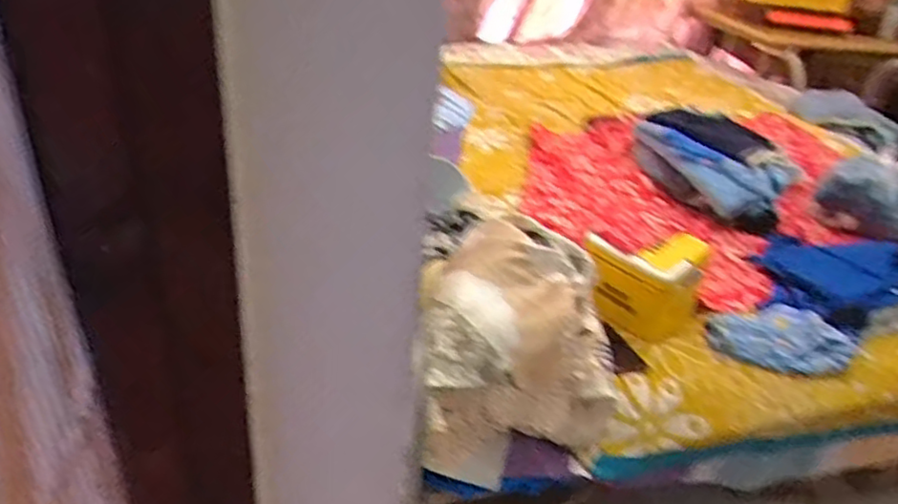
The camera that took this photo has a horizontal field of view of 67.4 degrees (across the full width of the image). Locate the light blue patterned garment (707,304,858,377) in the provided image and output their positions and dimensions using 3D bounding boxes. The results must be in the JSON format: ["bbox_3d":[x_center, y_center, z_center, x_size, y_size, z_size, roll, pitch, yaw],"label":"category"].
[{"bbox_3d":[0.670,0.175,1.361,0.312,0.049,0.177,-4,35,-18],"label":"light blue patterned garment"}]

